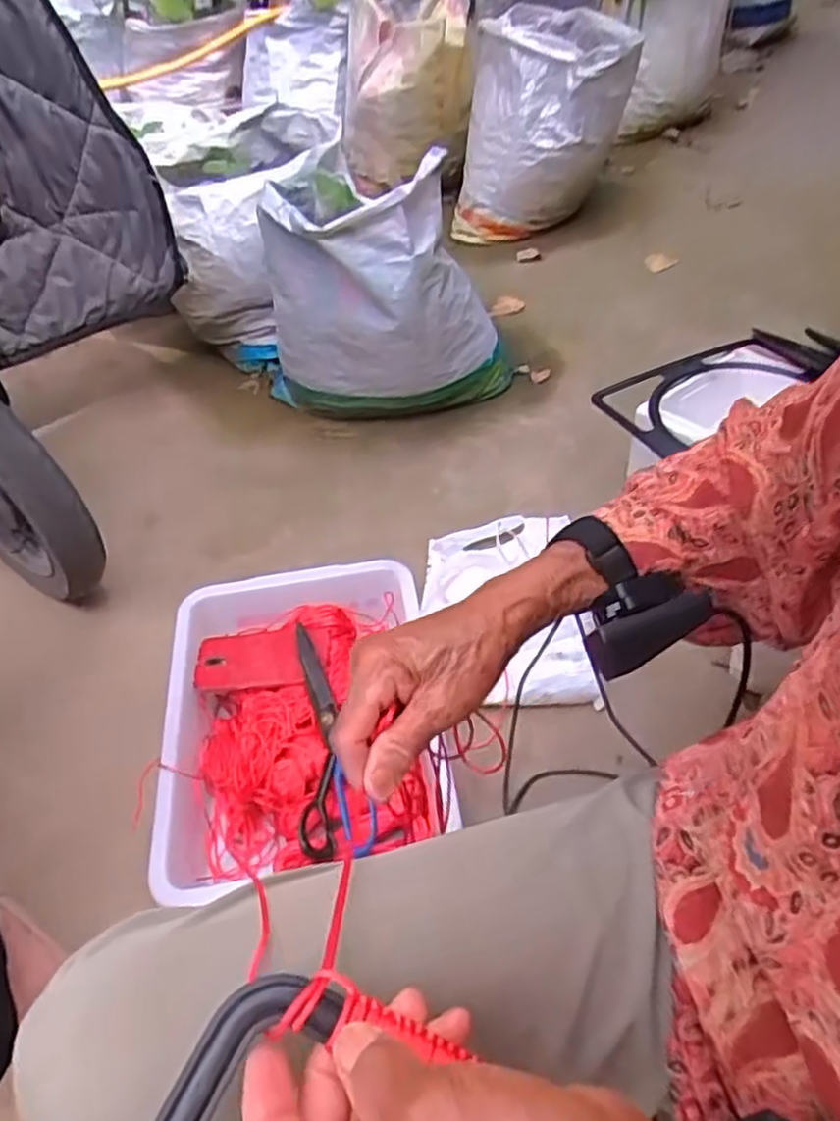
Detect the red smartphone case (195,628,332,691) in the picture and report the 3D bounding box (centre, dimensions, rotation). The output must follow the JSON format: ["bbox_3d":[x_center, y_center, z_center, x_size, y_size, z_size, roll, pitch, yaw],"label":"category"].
[{"bbox_3d":[-0.197,0.118,0.941,0.161,0.016,0.088,-5,46,0],"label":"red smartphone case"}]

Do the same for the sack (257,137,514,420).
[{"bbox_3d":[-0.078,-0.476,1.345,0.430,0.397,0.302,17,49,21],"label":"sack"}]

